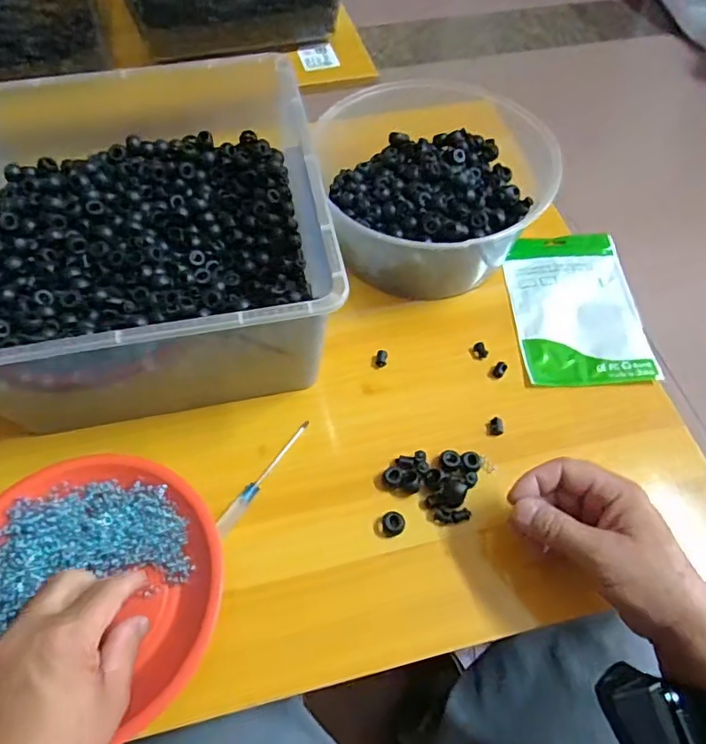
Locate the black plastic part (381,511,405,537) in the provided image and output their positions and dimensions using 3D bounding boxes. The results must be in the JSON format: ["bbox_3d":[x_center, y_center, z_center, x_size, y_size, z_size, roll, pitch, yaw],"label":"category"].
[{"bbox_3d":[0.031,0.118,0.430,0.017,0.010,0.018,0,59,-1],"label":"black plastic part"}]

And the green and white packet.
[{"bbox_3d":[0.216,-0.065,0.540,0.117,0.018,0.171,-2,59,-2],"label":"green and white packet"}]

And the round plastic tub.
[{"bbox_3d":[0.082,-0.199,0.565,0.215,0.090,0.248,-9,60,-6],"label":"round plastic tub"}]

